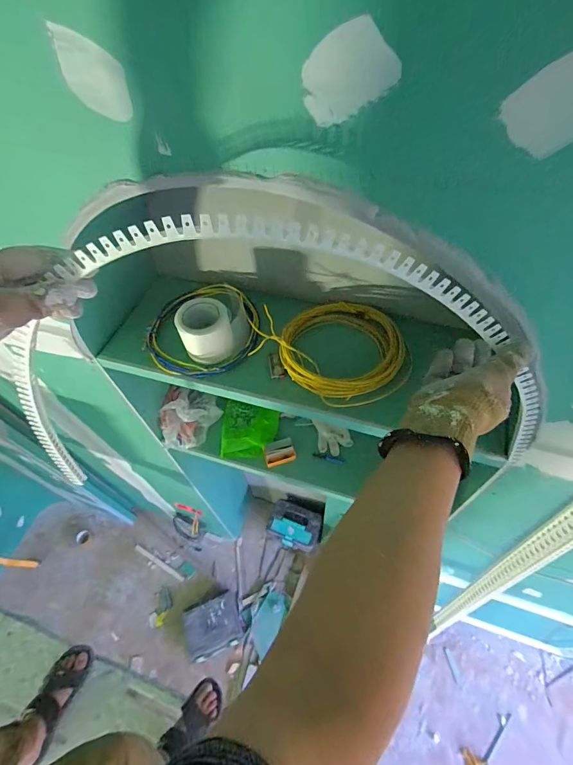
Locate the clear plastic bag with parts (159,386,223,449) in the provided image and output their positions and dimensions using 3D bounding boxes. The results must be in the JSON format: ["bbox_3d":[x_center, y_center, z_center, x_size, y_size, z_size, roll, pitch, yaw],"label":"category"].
[{"bbox_3d":[-0.320,0.111,1.174,0.161,0.129,0.191,19,58,18],"label":"clear plastic bag with parts"}]

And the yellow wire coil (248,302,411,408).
[{"bbox_3d":[0.114,-0.090,0.802,0.321,0.060,0.277,35,64,26],"label":"yellow wire coil"}]

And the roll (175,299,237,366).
[{"bbox_3d":[-0.176,-0.114,0.796,0.107,0.093,0.106,-2,54,3],"label":"roll"}]

